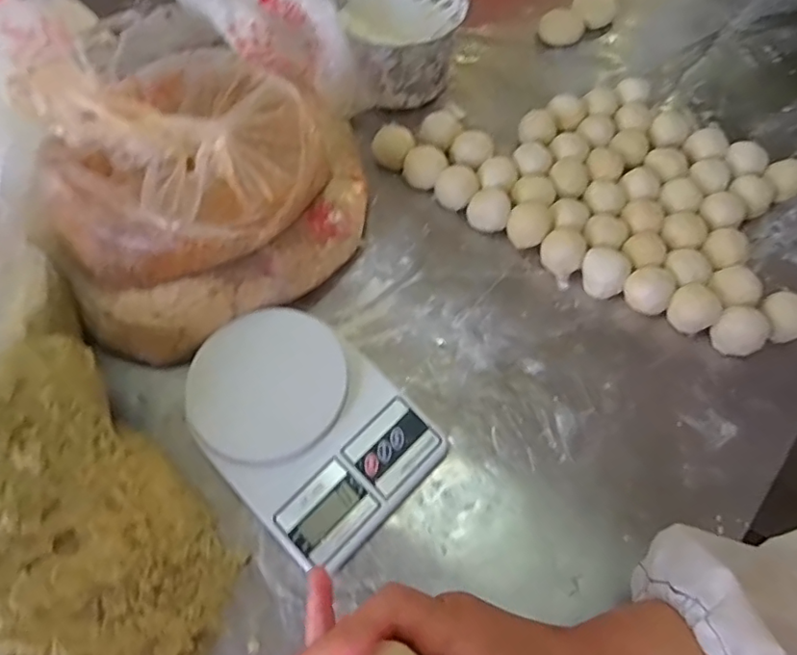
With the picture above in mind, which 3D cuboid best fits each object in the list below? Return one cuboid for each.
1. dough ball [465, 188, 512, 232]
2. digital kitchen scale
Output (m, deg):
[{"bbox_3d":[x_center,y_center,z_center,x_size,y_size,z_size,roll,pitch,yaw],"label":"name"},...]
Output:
[{"bbox_3d":[0.093,-0.118,0.571,0.043,0.040,0.036,17,65,10],"label":"dough ball"},{"bbox_3d":[-0.081,0.080,0.471,0.209,0.037,0.150,41,69,19],"label":"digital kitchen scale"}]

